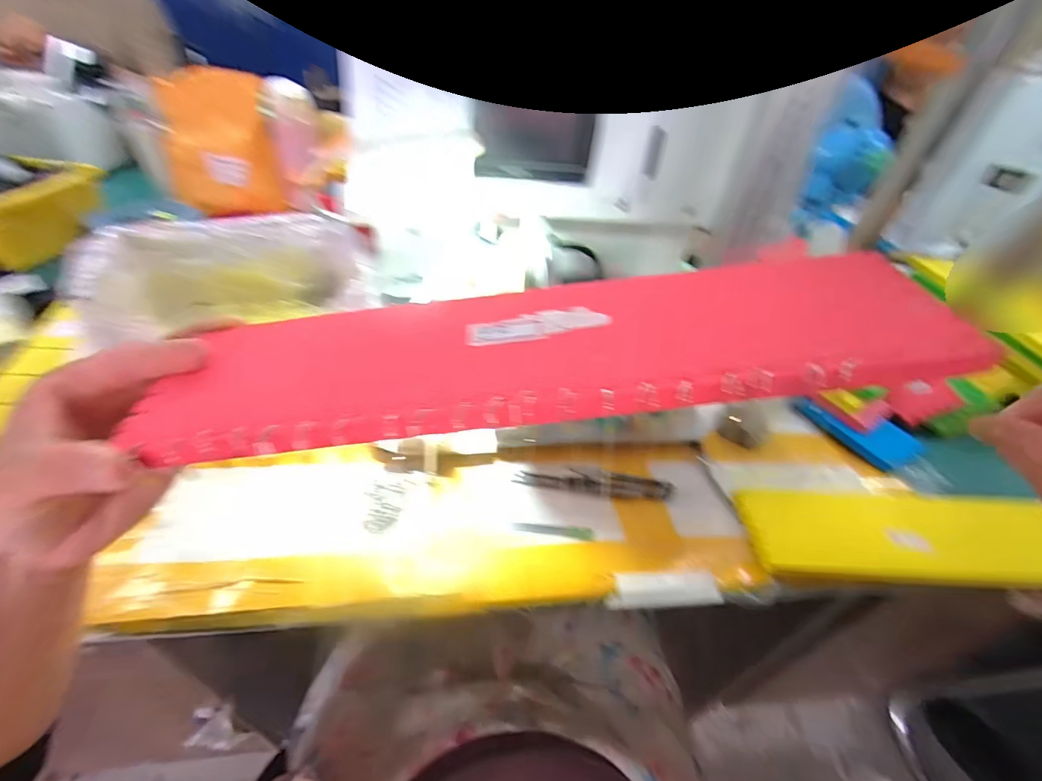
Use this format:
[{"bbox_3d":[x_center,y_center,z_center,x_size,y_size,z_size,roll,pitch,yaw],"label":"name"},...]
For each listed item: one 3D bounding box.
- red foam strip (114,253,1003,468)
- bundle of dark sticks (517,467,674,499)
[{"bbox_3d":[0.014,-0.020,0.190,0.334,0.008,0.084,-7,49,-1],"label":"red foam strip"},{"bbox_3d":[0.070,0.087,0.418,0.144,0.012,0.024,7,40,0],"label":"bundle of dark sticks"}]

